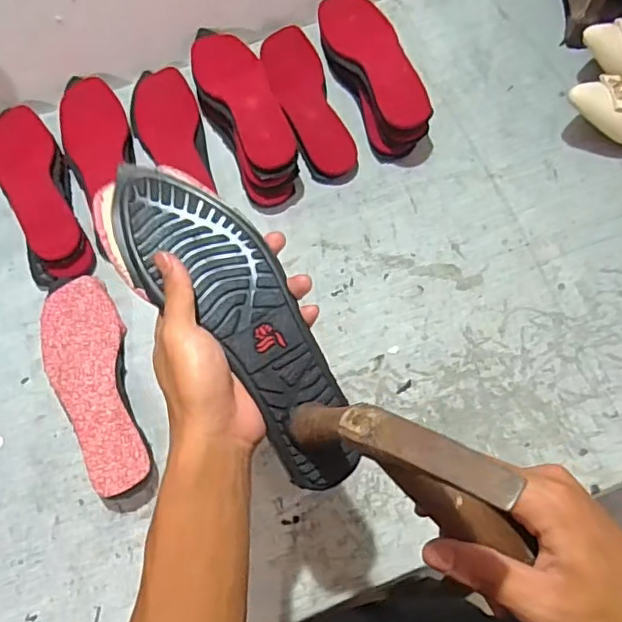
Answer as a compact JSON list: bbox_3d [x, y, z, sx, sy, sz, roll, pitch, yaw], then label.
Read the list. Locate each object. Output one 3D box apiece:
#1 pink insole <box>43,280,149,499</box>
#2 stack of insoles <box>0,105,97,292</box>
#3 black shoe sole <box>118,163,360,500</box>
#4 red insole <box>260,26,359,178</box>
[{"bbox_3d":[-0.223,0.071,0.603,0.084,0.031,0.234,-27,69,-7],"label":"pink insole"},{"bbox_3d":[-0.326,-0.141,0.685,0.077,0.033,0.241,-25,69,-6],"label":"stack of insoles"},{"bbox_3d":[-0.046,0.004,0.372,0.075,0.017,0.238,-33,85,-9],"label":"black shoe sole"},{"bbox_3d":[-0.007,-0.272,0.728,0.074,0.028,0.234,-18,68,-3],"label":"red insole"}]

